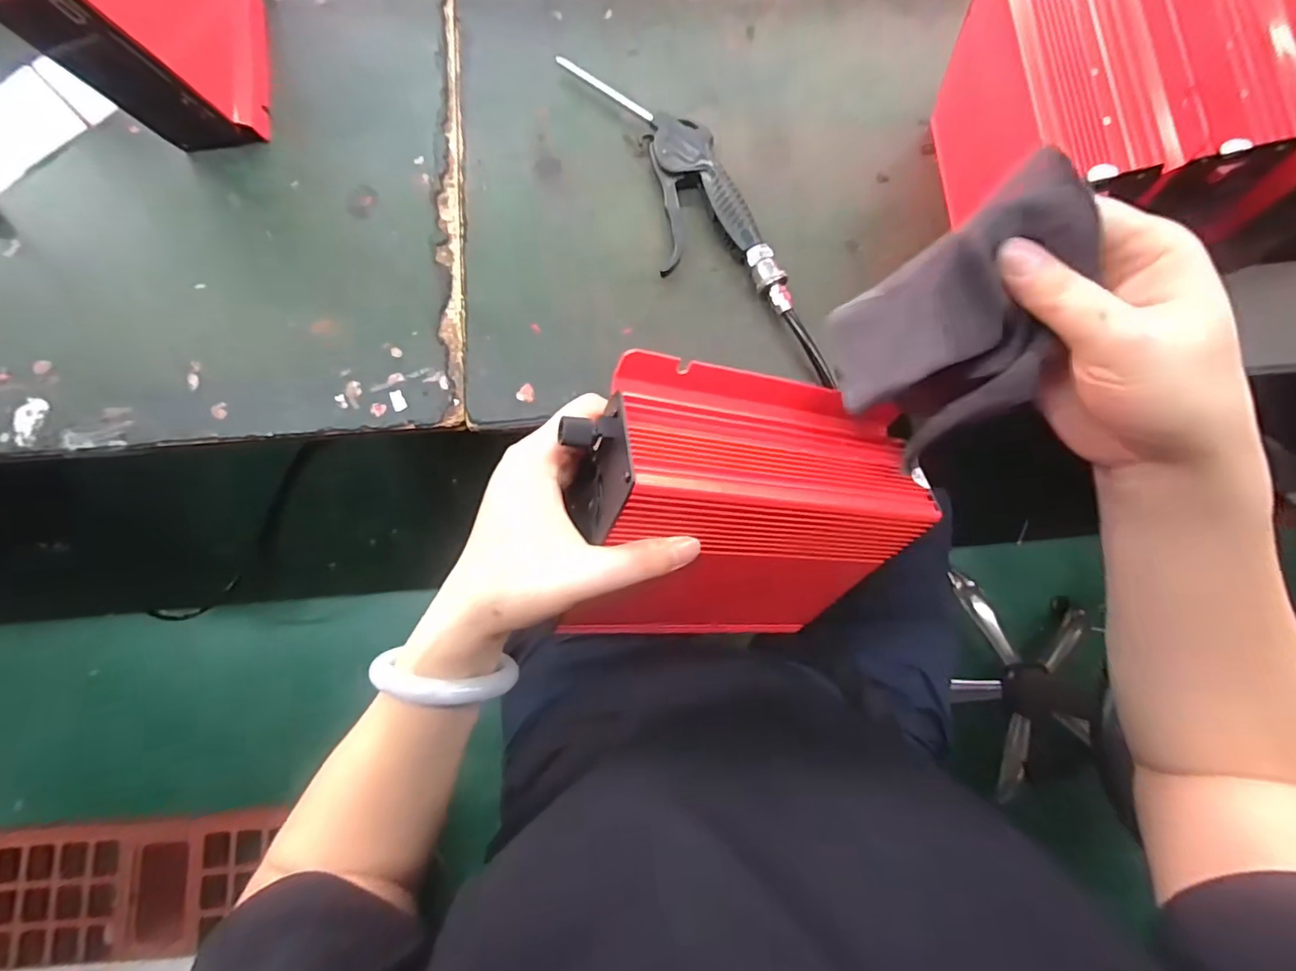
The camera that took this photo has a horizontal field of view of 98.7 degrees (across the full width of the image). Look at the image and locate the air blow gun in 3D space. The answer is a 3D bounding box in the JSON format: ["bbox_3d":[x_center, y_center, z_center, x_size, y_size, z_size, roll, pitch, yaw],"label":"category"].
[{"bbox_3d":[0.024,-0.244,0.448,0.085,0.027,0.261,-22,84,-6],"label":"air blow gun"}]

